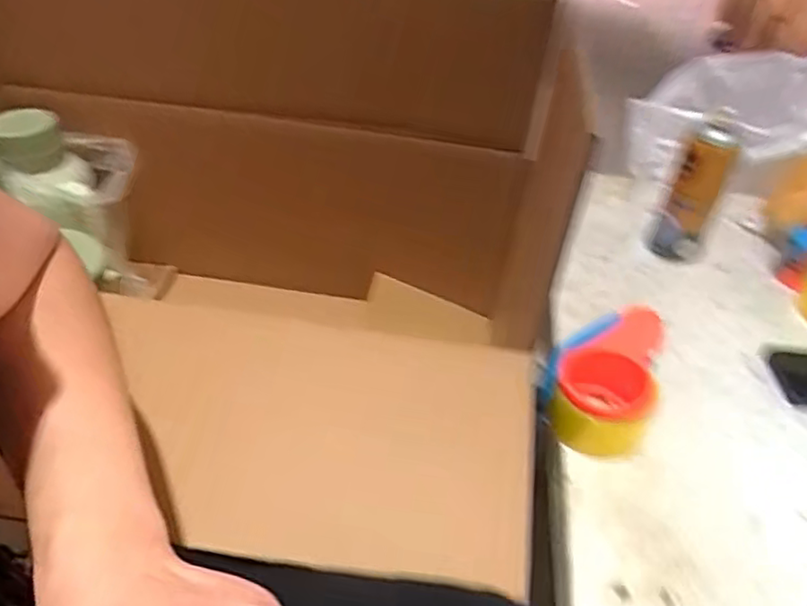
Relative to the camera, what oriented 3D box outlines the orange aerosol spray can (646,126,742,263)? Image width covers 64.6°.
[{"bbox_3d":[0.347,-0.126,0.762,0.062,0.165,0.048,16,40,12],"label":"orange aerosol spray can"}]

